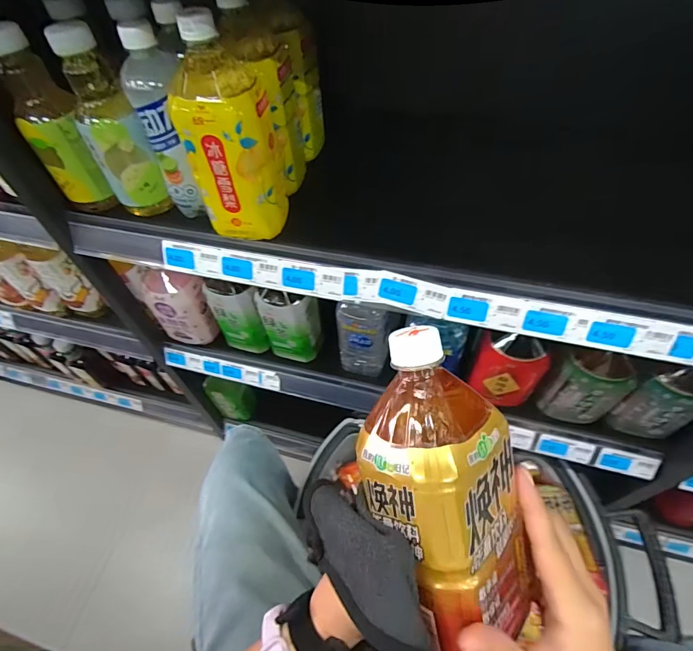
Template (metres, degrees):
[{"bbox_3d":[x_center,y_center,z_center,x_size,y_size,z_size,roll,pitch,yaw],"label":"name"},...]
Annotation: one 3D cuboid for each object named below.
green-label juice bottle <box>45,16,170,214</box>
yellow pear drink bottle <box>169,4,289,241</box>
[{"bbox_3d":[-0.262,-0.212,0.457,0.061,0.199,0.059,-30,58,-17],"label":"green-label juice bottle"},{"bbox_3d":[-0.121,-0.188,0.416,0.091,0.202,0.064,-9,54,-3],"label":"yellow pear drink bottle"}]

